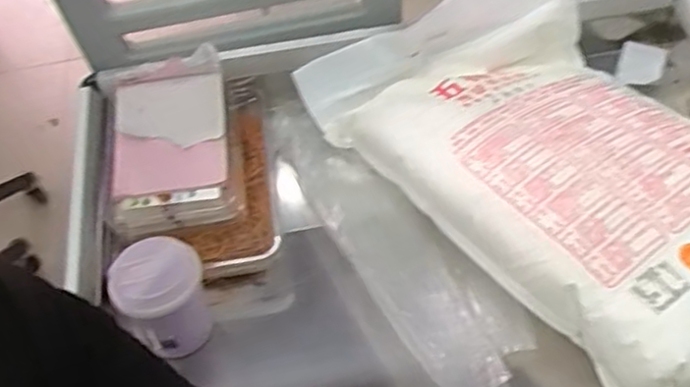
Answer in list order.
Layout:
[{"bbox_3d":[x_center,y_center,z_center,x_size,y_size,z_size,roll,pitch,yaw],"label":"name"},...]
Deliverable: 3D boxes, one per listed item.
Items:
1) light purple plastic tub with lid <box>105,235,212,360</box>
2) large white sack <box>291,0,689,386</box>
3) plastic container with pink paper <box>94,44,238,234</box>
[{"bbox_3d":[-0.187,0.107,0.726,0.086,0.107,0.092,-2,58,4],"label":"light purple plastic tub with lid"},{"bbox_3d":[0.234,-0.048,0.793,0.356,0.119,0.543,-29,61,-13],"label":"large white sack"},{"bbox_3d":[-0.213,-0.067,0.840,0.149,0.032,0.230,-14,58,-3],"label":"plastic container with pink paper"}]

